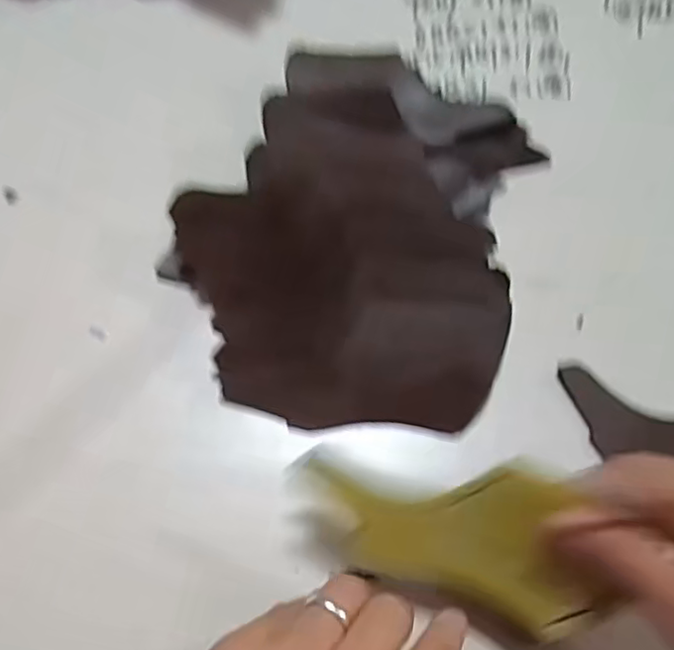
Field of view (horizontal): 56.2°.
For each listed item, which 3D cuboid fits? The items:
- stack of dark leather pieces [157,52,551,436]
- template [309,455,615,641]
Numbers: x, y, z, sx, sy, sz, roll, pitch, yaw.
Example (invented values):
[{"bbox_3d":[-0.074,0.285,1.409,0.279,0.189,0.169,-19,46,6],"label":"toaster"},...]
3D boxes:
[{"bbox_3d":[0.014,-0.066,0.375,0.195,0.054,0.243,18,64,7],"label":"stack of dark leather pieces"},{"bbox_3d":[0.050,0.098,0.278,0.112,0.077,0.012,-3,17,23],"label":"template"}]

